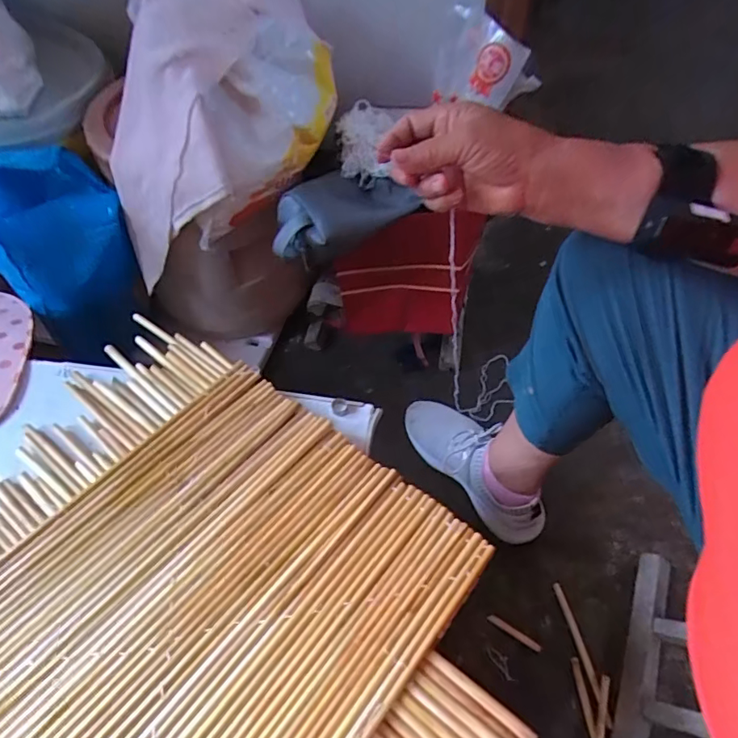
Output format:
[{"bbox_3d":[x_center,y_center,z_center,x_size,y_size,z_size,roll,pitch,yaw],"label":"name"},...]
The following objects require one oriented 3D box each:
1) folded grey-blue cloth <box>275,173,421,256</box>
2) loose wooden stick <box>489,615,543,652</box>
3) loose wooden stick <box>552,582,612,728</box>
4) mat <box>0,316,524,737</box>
[{"bbox_3d":[-0.036,-0.202,0.635,0.193,0.064,0.111,-30,59,-20],"label":"folded grey-blue cloth"},{"bbox_3d":[0.188,0.342,0.666,0.072,0.005,0.010,26,58,18],"label":"loose wooden stick"},{"bbox_3d":[0.273,0.357,0.655,0.013,0.008,0.162,-8,54,-6],"label":"loose wooden stick"},{"bbox_3d":[-0.158,0.234,0.436,0.590,0.029,0.469,28,59,19],"label":"mat"}]

